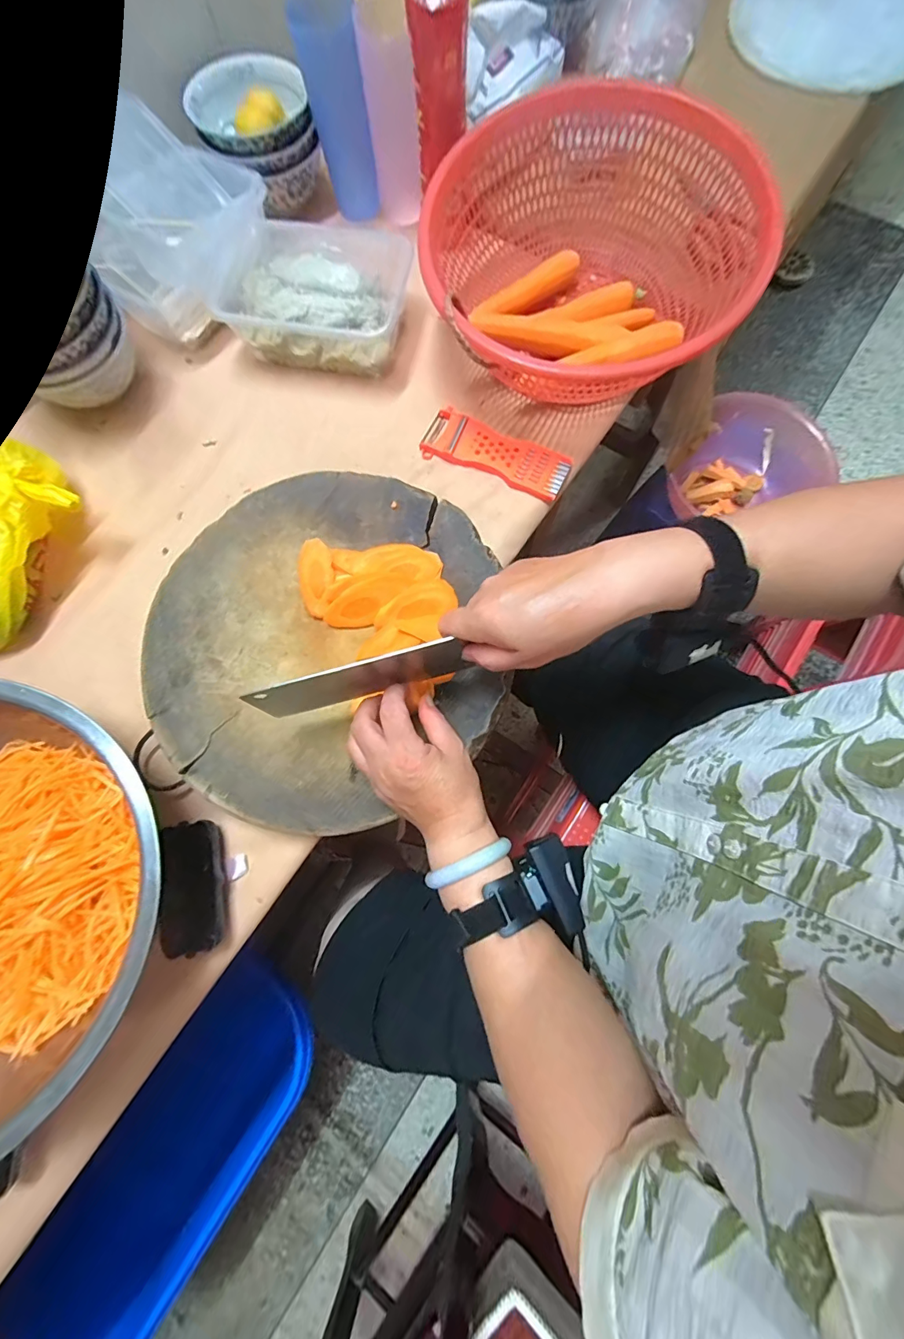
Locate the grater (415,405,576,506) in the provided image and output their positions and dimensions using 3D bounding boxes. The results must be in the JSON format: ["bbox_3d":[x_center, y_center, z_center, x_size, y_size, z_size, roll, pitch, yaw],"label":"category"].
[{"bbox_3d":[0.050,-0.250,0.506,0.168,0.013,0.062,25,78,8],"label":"grater"}]

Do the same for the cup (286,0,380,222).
[{"bbox_3d":[-0.134,-0.655,0.522,0.063,0.169,0.069,0,76,2],"label":"cup"}]

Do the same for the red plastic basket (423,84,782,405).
[{"bbox_3d":[0.144,-0.427,0.479,0.336,0.125,0.326,0,76,2],"label":"red plastic basket"}]

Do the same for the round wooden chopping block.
[{"bbox_3d":[-0.124,-0.028,0.435,0.330,0.056,0.341,-5,76,1],"label":"round wooden chopping block"}]

